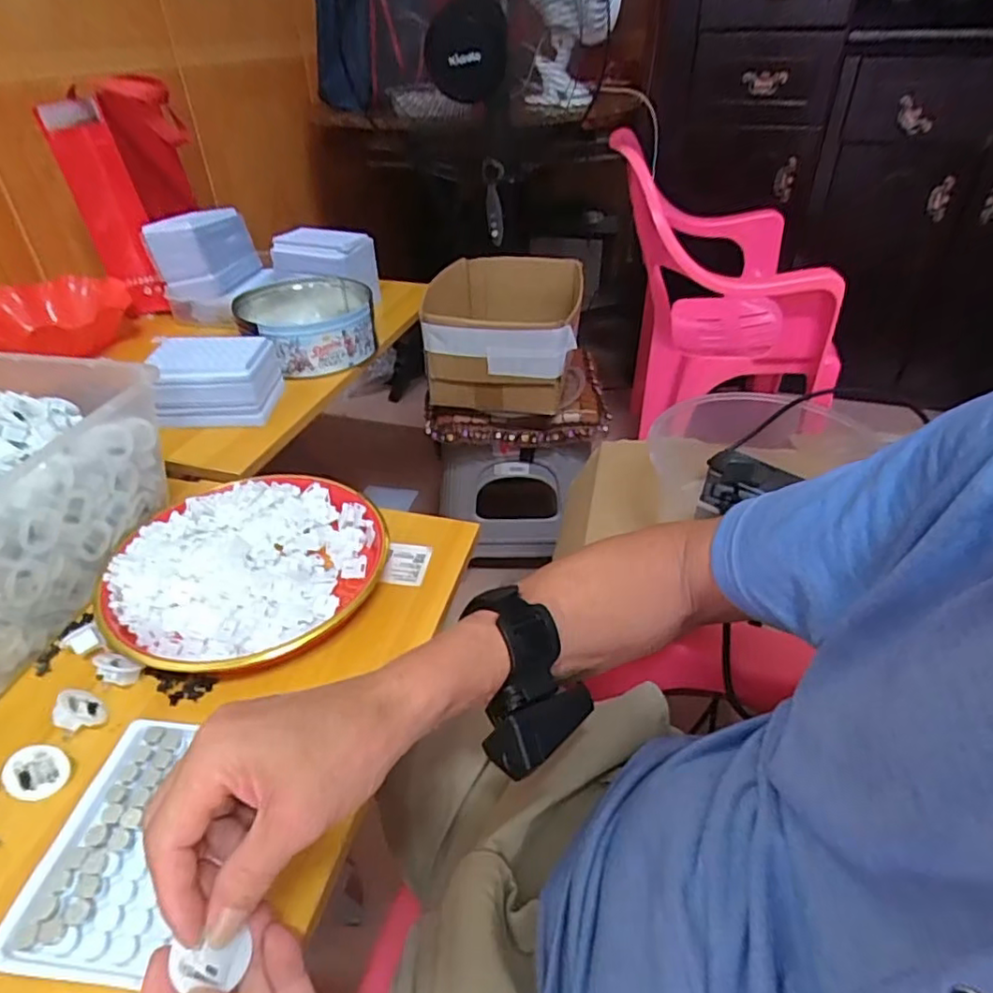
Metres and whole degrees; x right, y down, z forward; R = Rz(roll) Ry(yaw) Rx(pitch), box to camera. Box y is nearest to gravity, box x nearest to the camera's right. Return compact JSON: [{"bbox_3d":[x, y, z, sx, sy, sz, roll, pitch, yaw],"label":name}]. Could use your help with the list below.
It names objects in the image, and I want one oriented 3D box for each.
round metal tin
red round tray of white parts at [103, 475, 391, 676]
[{"bbox_3d":[-0.258,-0.244,0.878,0.171,0.078,0.182,-1,37,1],"label":"round metal tin"},{"bbox_3d":[-0.204,0.056,0.521,0.203,0.033,0.215,-1,37,1],"label":"red round tray of white parts"}]

